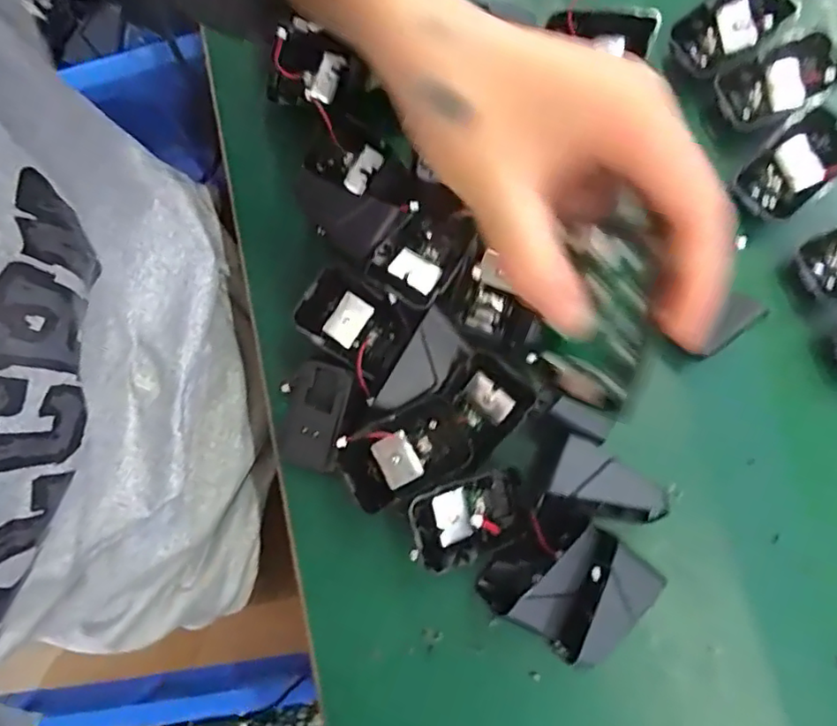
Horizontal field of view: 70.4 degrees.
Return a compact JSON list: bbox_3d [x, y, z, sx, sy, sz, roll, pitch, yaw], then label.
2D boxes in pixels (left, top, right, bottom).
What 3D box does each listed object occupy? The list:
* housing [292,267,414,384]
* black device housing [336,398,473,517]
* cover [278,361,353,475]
[{"bbox_3d":[-0.036,-0.020,0.350,0.062,0.033,0.043,29,81,5],"label":"housing"},{"bbox_3d":[-0.008,0.051,0.333,0.070,0.025,0.043,-26,80,-5],"label":"black device housing"},{"bbox_3d":[-0.060,0.031,0.340,0.035,0.016,0.063,19,101,8],"label":"cover"}]

